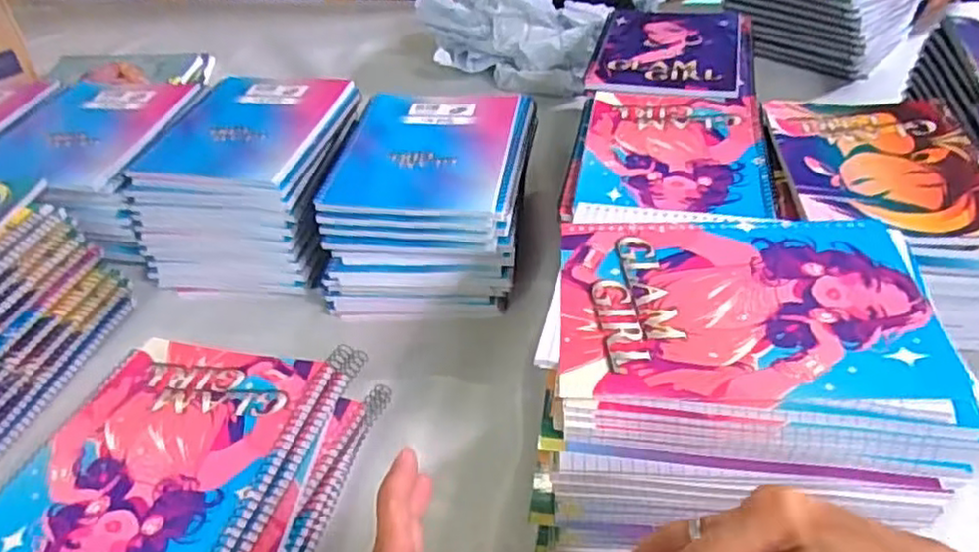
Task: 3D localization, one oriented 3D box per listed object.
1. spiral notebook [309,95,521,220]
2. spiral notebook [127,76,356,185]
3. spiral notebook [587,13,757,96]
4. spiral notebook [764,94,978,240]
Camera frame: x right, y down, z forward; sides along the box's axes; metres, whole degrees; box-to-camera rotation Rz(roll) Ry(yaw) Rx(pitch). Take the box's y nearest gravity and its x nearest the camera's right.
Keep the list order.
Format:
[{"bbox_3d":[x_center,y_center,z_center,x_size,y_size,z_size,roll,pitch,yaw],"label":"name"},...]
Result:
[{"bbox_3d":[-0.057,-0.119,0.635,0.150,0.007,0.200,2,39,8],"label":"spiral notebook"},{"bbox_3d":[-0.239,-0.151,0.705,0.157,0.015,0.188,5,39,12],"label":"spiral notebook"},{"bbox_3d":[0.195,-0.239,0.750,0.161,0.009,0.200,6,40,13],"label":"spiral notebook"},{"bbox_3d":[0.312,-0.097,0.564,0.148,0.009,0.198,1,39,7],"label":"spiral notebook"}]

